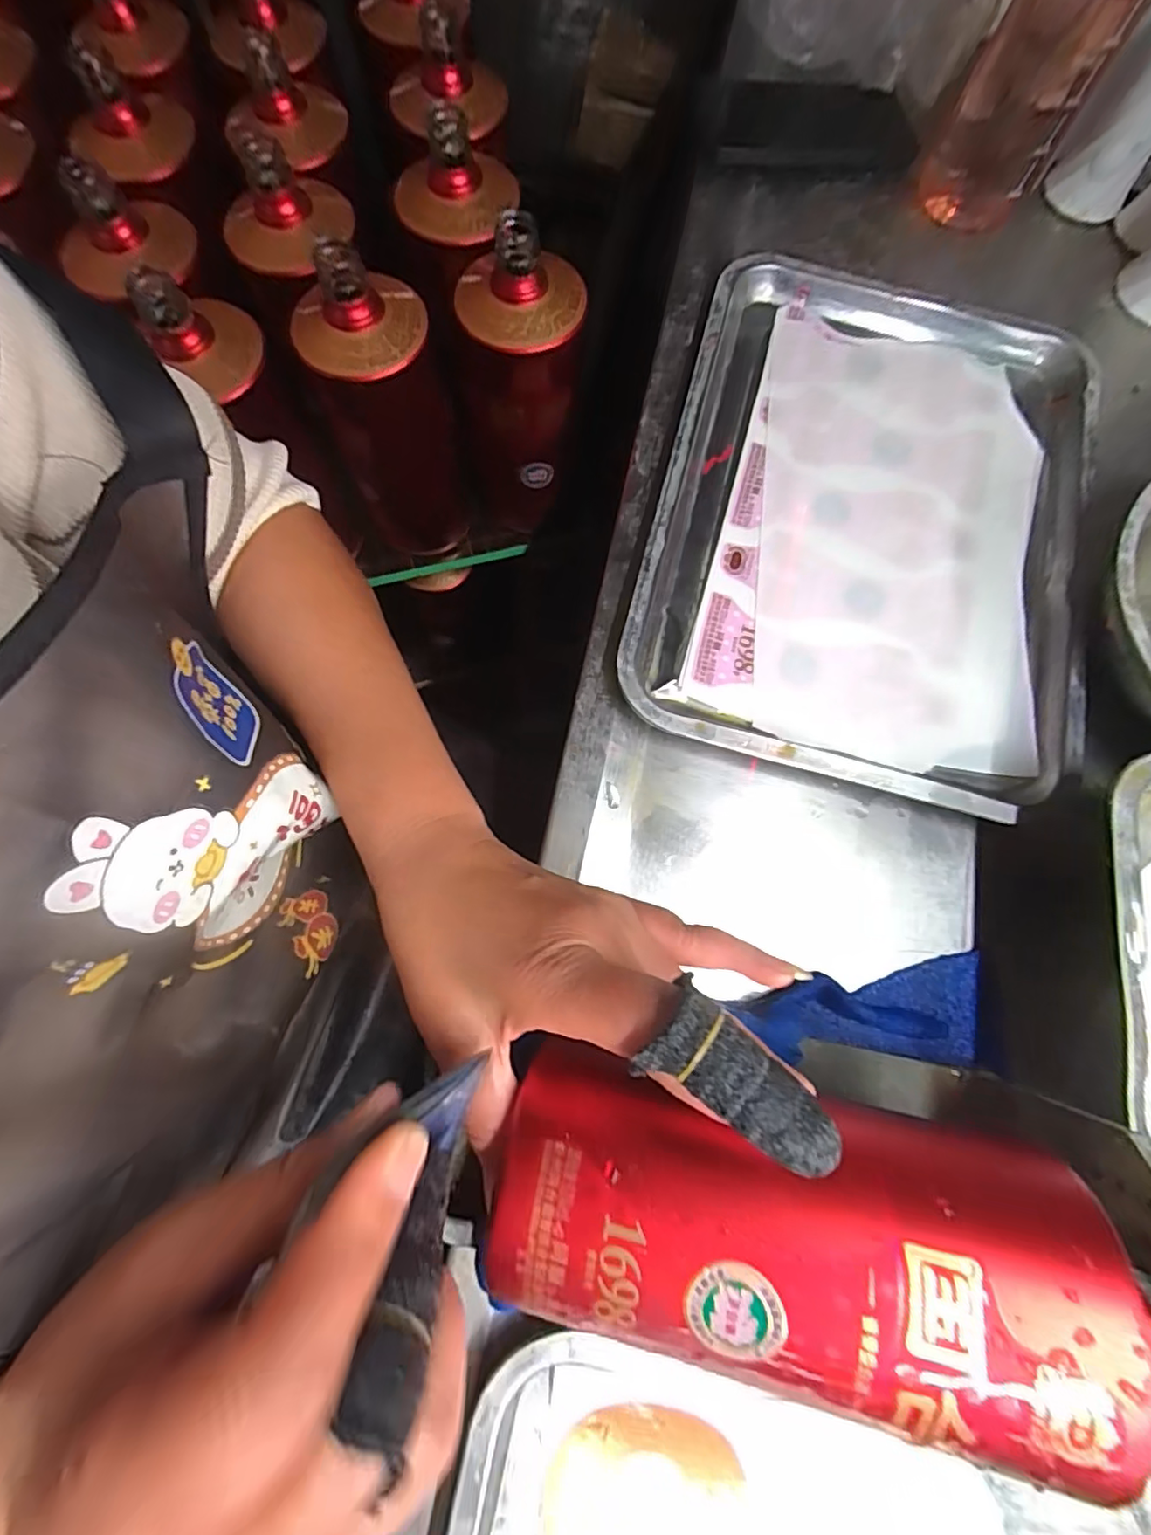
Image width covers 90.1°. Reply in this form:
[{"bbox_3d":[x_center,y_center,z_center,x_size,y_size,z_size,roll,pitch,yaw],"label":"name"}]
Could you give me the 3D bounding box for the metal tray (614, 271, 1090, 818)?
[{"bbox_3d":[0.181,-0.154,0.351,0.250,0.023,0.344,15,75,2],"label":"metal tray"}]

